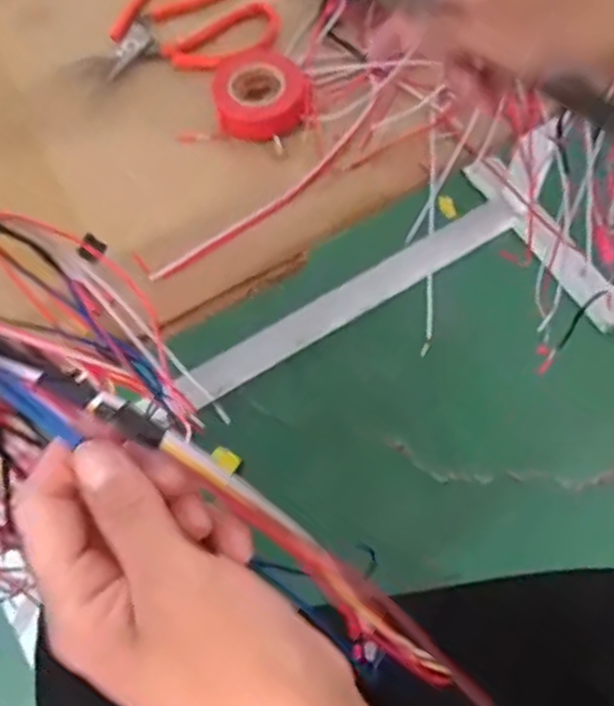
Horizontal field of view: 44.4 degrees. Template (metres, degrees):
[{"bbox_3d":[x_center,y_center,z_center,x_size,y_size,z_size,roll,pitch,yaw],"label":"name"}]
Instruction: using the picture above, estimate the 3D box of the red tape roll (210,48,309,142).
[{"bbox_3d":[-0.031,-0.170,0.490,0.060,0.018,0.062,-4,66,1],"label":"red tape roll"}]

